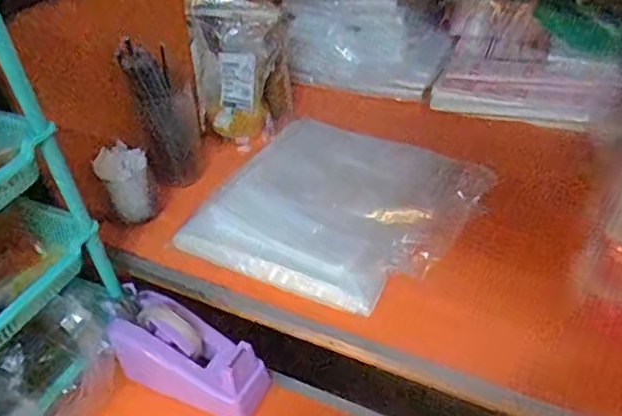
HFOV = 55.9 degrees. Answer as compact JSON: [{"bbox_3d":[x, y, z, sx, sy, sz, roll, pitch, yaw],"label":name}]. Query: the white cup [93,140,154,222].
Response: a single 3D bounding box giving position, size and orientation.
[{"bbox_3d":[-0.252,-0.037,0.818,0.066,0.088,0.059,27,49,35],"label":"white cup"}]

